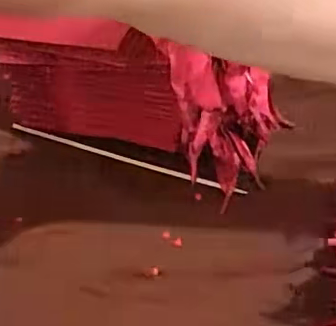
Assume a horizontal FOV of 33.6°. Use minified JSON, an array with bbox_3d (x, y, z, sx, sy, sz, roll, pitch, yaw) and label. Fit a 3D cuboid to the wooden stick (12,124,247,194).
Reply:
[{"bbox_3d":[-0.034,-0.004,0.439,0.193,0.008,0.006,17,61,10],"label":"wooden stick"}]

